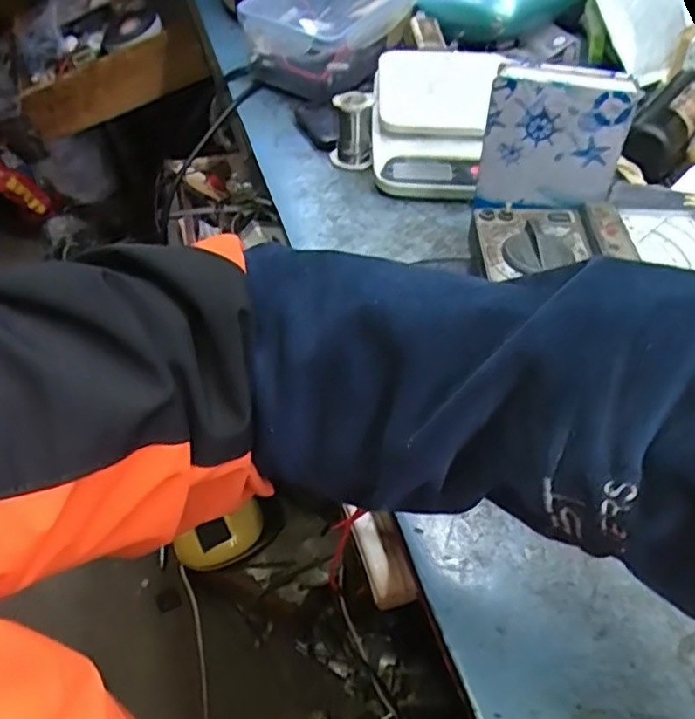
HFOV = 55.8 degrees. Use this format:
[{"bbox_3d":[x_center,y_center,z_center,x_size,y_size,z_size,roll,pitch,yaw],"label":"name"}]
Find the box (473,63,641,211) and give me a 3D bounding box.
[{"bbox_3d":[0.148,-0.156,0.479,0.094,0.099,0.024,6,49,6],"label":"box"}]

